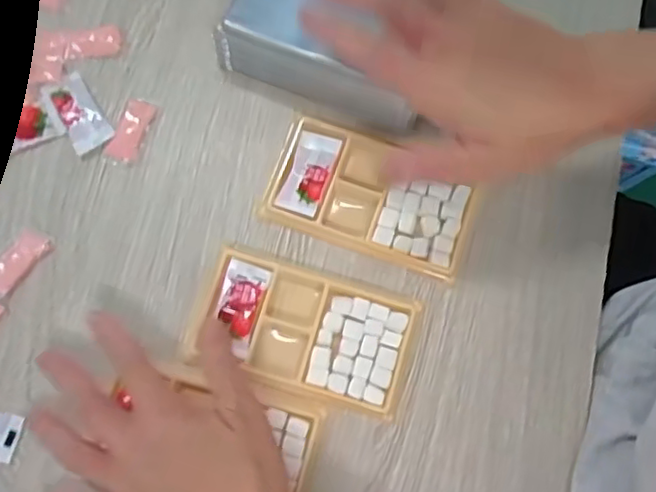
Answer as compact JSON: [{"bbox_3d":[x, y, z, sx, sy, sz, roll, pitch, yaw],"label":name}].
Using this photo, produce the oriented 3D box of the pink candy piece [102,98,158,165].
[{"bbox_3d":[-0.132,-0.077,0.421,0.020,0.004,0.047,22,78,1],"label":"pink candy piece"}]

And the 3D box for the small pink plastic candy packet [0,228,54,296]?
[{"bbox_3d":[-0.196,0.010,0.397,0.021,0.004,0.043,37,79,4],"label":"small pink plastic candy packet"}]

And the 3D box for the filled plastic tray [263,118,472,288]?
[{"bbox_3d":[0.028,-0.033,0.415,0.129,0.013,0.075,19,78,3],"label":"filled plastic tray"}]

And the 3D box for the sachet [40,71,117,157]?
[{"bbox_3d":[-0.167,-0.089,0.419,0.026,0.006,0.053,-31,82,-9],"label":"sachet"}]

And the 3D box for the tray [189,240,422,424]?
[{"bbox_3d":[-0.014,0.052,0.397,0.131,0.017,0.074,18,78,3],"label":"tray"}]

